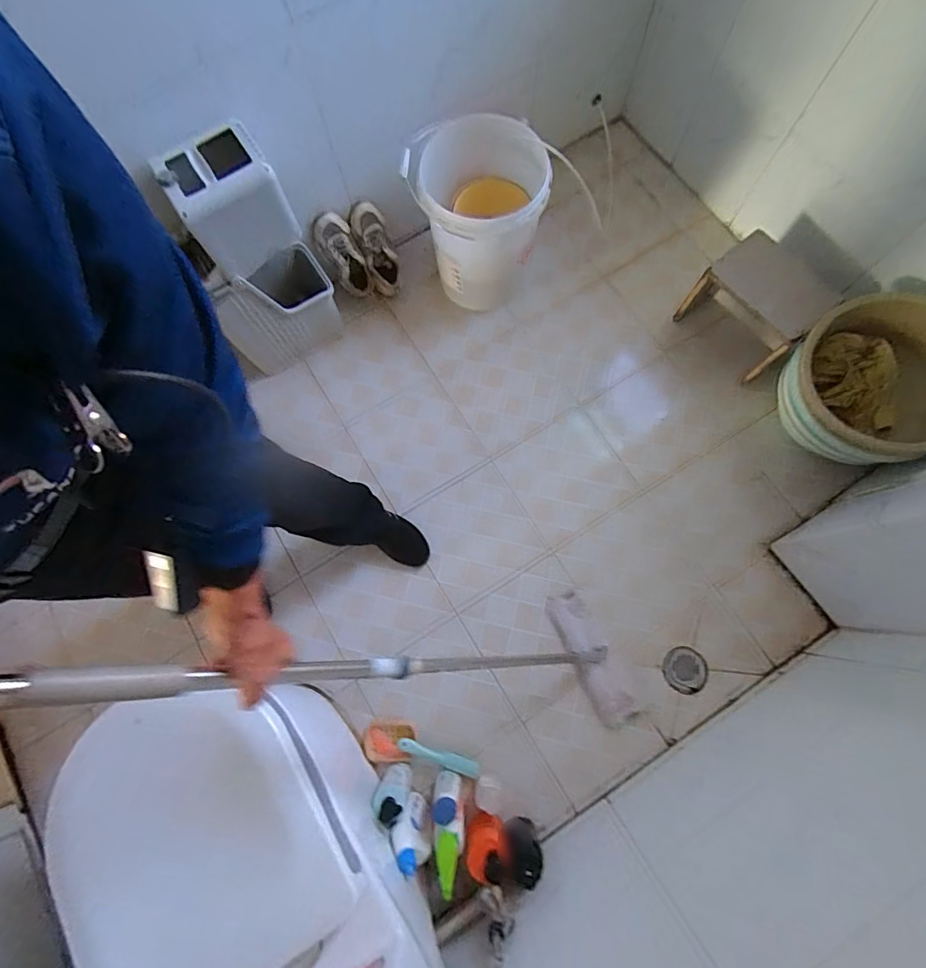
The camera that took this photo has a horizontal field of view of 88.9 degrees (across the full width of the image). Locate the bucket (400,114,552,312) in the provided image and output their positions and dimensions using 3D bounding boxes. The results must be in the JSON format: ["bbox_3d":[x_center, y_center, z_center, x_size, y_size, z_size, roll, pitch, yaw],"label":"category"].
[{"bbox_3d":[0.043,-0.695,1.283,0.333,0.385,0.344,2,76,3],"label":"bucket"}]

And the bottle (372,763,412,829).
[{"bbox_3d":[-0.158,0.677,1.031,0.074,0.199,0.069,24,78,9],"label":"bottle"}]

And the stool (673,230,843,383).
[{"bbox_3d":[0.765,-0.471,1.240,0.184,0.207,0.285,-41,77,-8],"label":"stool"}]

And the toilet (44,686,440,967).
[{"bbox_3d":[-0.353,0.637,0.769,0.444,0.697,0.662,-26,76,-4],"label":"toilet"}]

